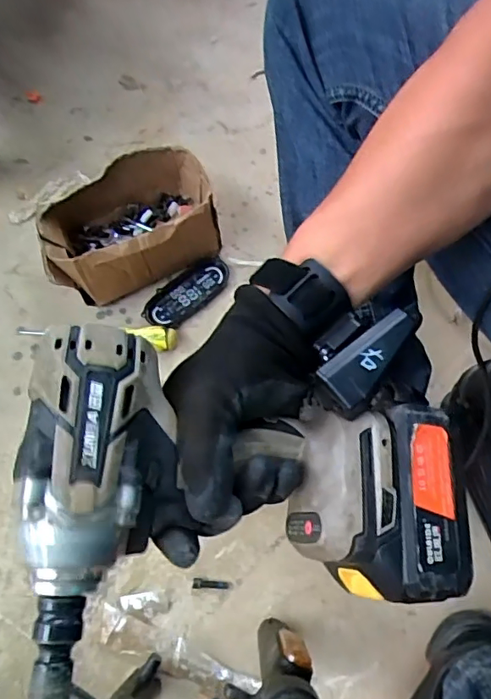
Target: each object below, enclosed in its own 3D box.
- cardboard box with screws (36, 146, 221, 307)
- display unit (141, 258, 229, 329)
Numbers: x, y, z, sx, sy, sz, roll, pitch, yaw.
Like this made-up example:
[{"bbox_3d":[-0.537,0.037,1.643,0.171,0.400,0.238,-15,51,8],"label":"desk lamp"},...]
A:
[{"bbox_3d":[-0.151,-0.162,0.695,0.217,0.097,0.139,-24,67,-8],"label":"cardboard box with screws"},{"bbox_3d":[-0.077,-0.076,0.701,0.053,0.012,0.123,41,74,18],"label":"display unit"}]

